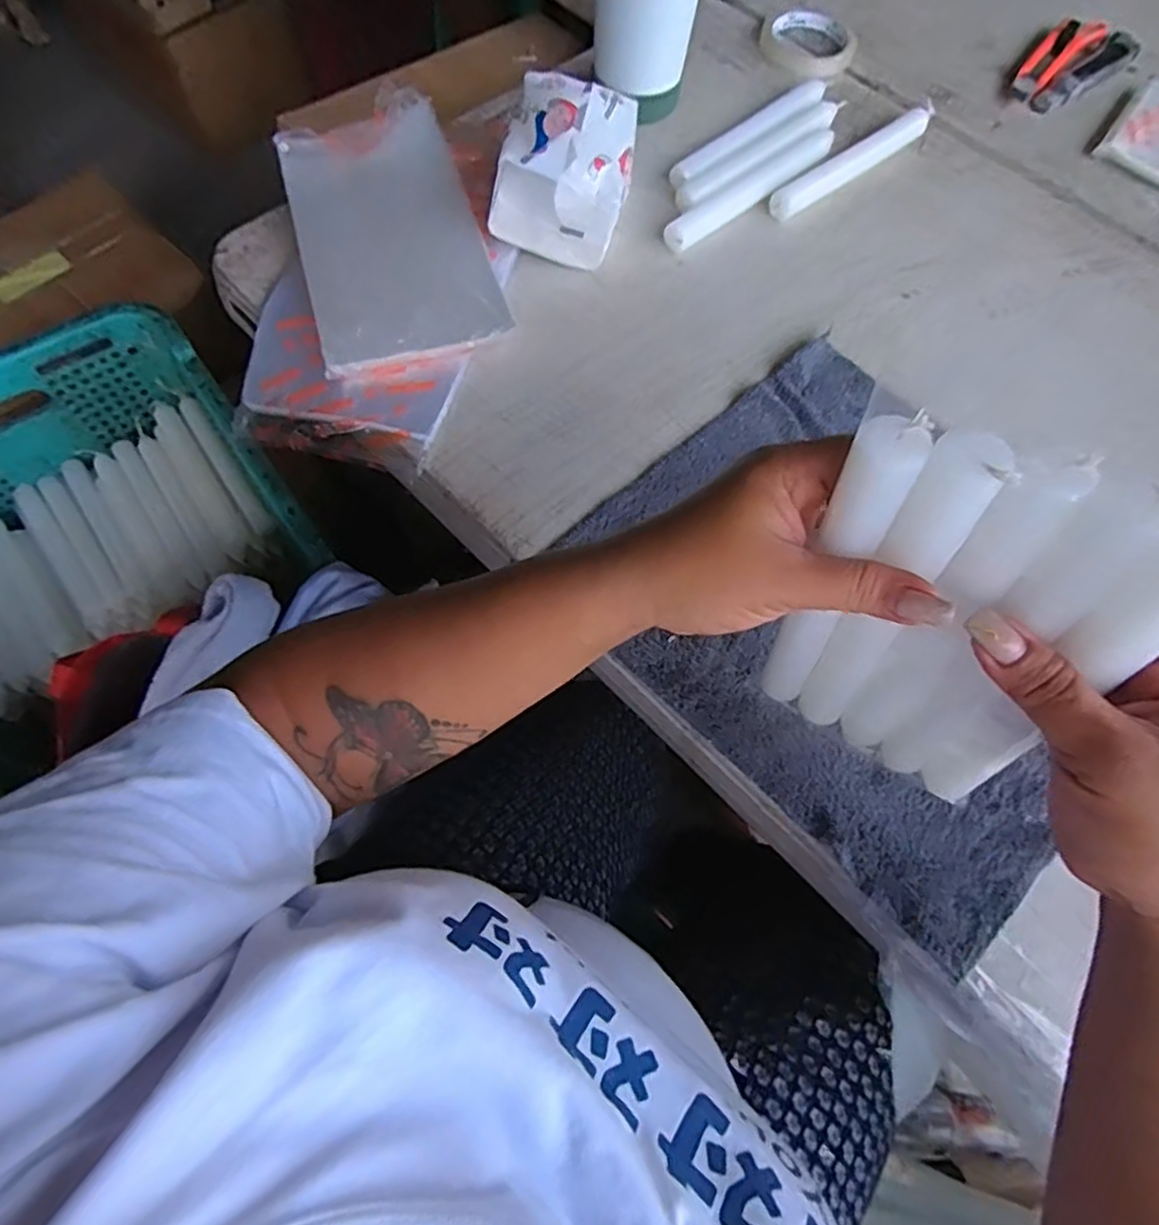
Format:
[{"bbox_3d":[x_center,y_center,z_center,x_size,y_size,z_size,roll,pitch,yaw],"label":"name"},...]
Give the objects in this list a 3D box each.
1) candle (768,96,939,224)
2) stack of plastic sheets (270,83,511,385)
[{"bbox_3d":[0.235,-0.386,0.579,0.197,0.018,0.025,-38,73,-17],"label":"candle"},{"bbox_3d":[-0.147,-0.291,0.517,0.132,0.029,0.258,-16,68,-10],"label":"stack of plastic sheets"}]

